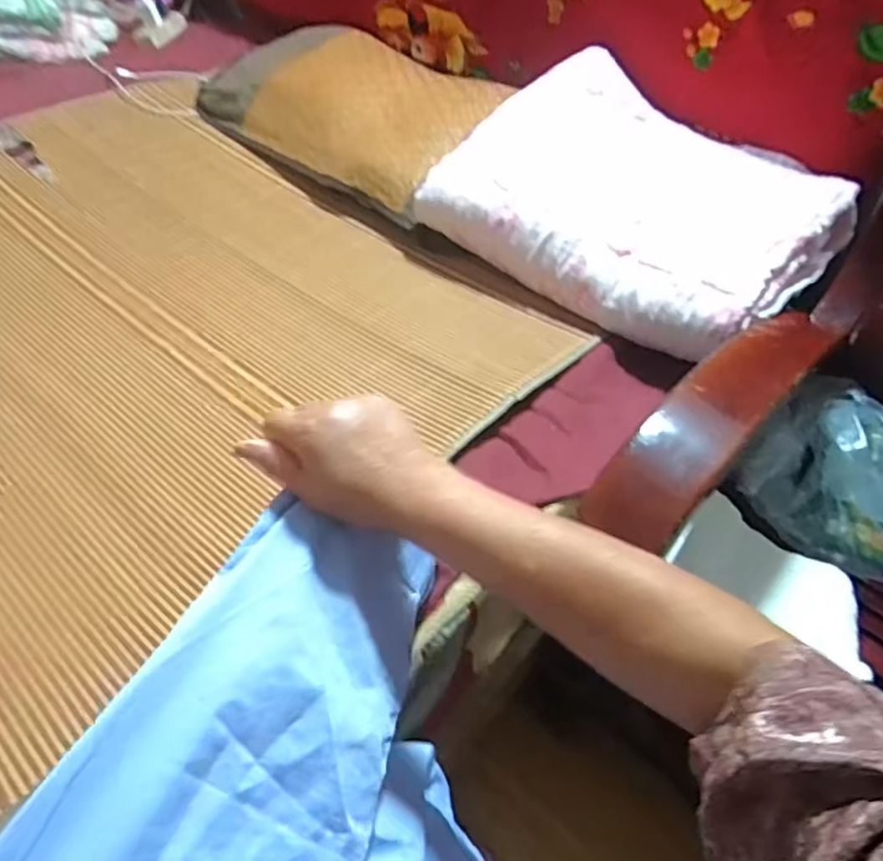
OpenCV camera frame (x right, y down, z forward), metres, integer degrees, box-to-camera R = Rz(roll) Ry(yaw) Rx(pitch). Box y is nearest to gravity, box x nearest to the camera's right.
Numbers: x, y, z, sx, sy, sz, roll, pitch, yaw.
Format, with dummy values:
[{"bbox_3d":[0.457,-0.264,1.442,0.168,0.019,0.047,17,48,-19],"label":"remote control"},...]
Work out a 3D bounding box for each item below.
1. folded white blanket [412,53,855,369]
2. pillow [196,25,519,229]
[{"bbox_3d":[0.253,-0.297,0.809,0.428,0.138,0.350,35,54,27],"label":"folded white blanket"},{"bbox_3d":[-0.137,-0.529,1.056,0.588,0.130,0.305,35,53,26],"label":"pillow"}]

